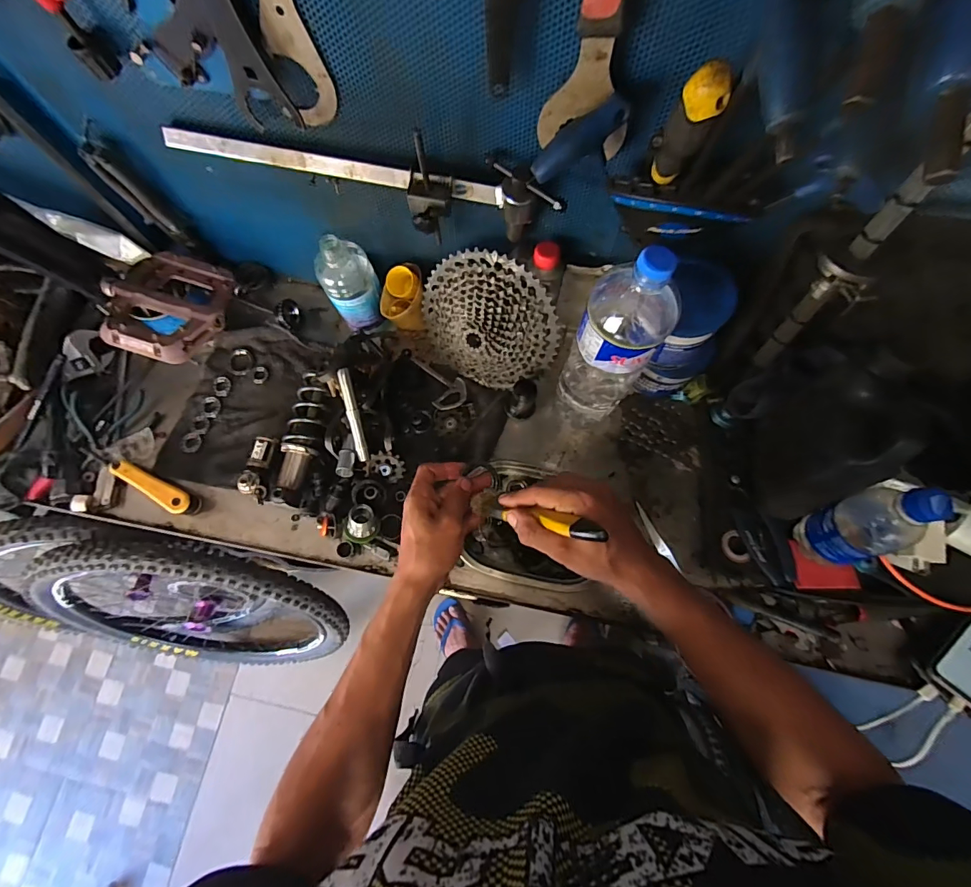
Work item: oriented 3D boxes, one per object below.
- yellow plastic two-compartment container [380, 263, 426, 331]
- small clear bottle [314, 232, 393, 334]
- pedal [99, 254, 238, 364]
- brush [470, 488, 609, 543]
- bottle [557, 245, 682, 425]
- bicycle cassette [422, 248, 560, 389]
[{"bbox_3d":[-0.118,-0.210,0.635,0.060,0.073,0.071,0,74,2],"label":"yellow plastic two-compartment container"},{"bbox_3d":[-0.188,-0.220,0.624,0.071,0.168,0.068,0,74,1],"label":"small clear bottle"},{"bbox_3d":[-0.306,-0.131,0.413,0.106,0.033,0.107,13,74,5],"label":"pedal"},{"bbox_3d":[0.044,0.068,0.424,0.155,0.012,0.027,5,68,48],"label":"brush"},{"bbox_3d":[0.148,-0.110,0.515,0.081,0.318,0.088,0,74,1],"label":"bottle"},{"bbox_3d":[-0.007,-0.153,0.586,0.189,0.195,0.050,52,44,-19],"label":"bicycle cassette"}]

